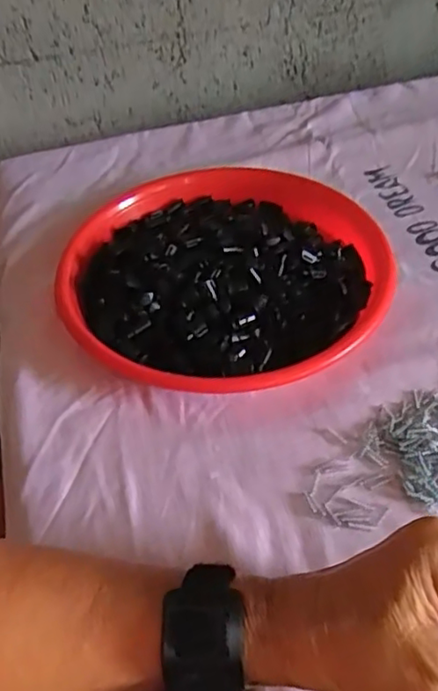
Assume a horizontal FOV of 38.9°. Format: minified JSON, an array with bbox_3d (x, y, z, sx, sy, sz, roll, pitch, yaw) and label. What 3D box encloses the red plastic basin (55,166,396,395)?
[{"bbox_3d":[0.003,-0.063,0.492,0.248,0.038,0.241,-2,48,3],"label":"red plastic basin"}]

